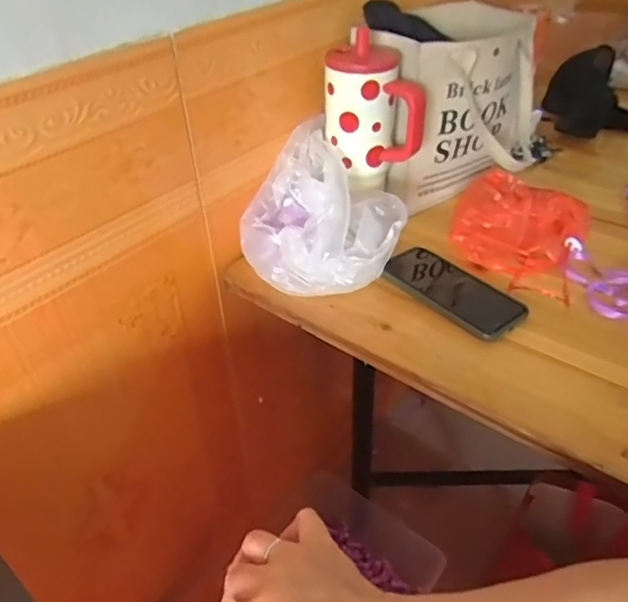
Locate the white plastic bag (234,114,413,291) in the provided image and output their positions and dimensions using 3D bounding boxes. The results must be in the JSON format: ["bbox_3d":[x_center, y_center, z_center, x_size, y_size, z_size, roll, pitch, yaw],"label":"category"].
[{"bbox_3d":[0.015,-0.098,0.672,0.201,0.120,0.177,25,47,29],"label":"white plastic bag"}]

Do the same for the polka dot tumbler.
[{"bbox_3d":[0.073,-0.226,0.692,0.117,0.152,0.094,2,40,5],"label":"polka dot tumbler"}]

